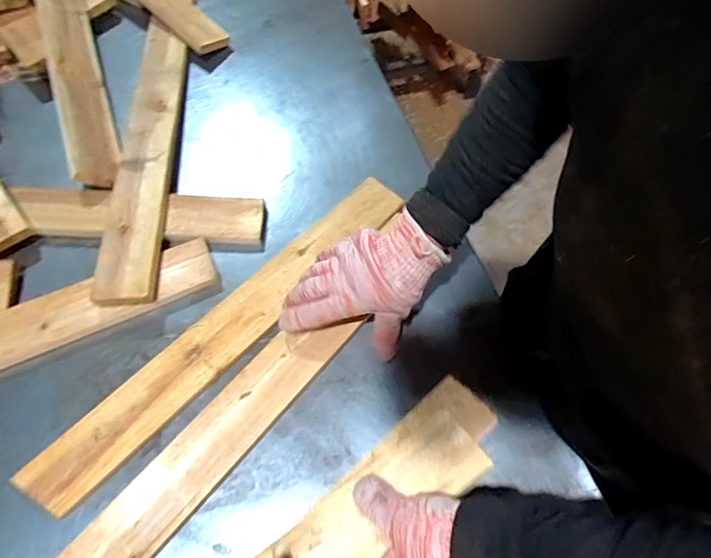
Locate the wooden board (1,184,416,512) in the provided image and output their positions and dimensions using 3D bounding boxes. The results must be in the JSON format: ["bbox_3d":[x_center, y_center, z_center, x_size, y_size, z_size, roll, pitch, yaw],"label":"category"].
[{"bbox_3d":[-0.126,0.039,0.485,0.068,0.014,0.468,38,67,19],"label":"wooden board"}]

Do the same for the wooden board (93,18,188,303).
[{"bbox_3d":[-0.271,-0.184,0.586,0.074,0.024,0.475,-6,63,-5],"label":"wooden board"}]

